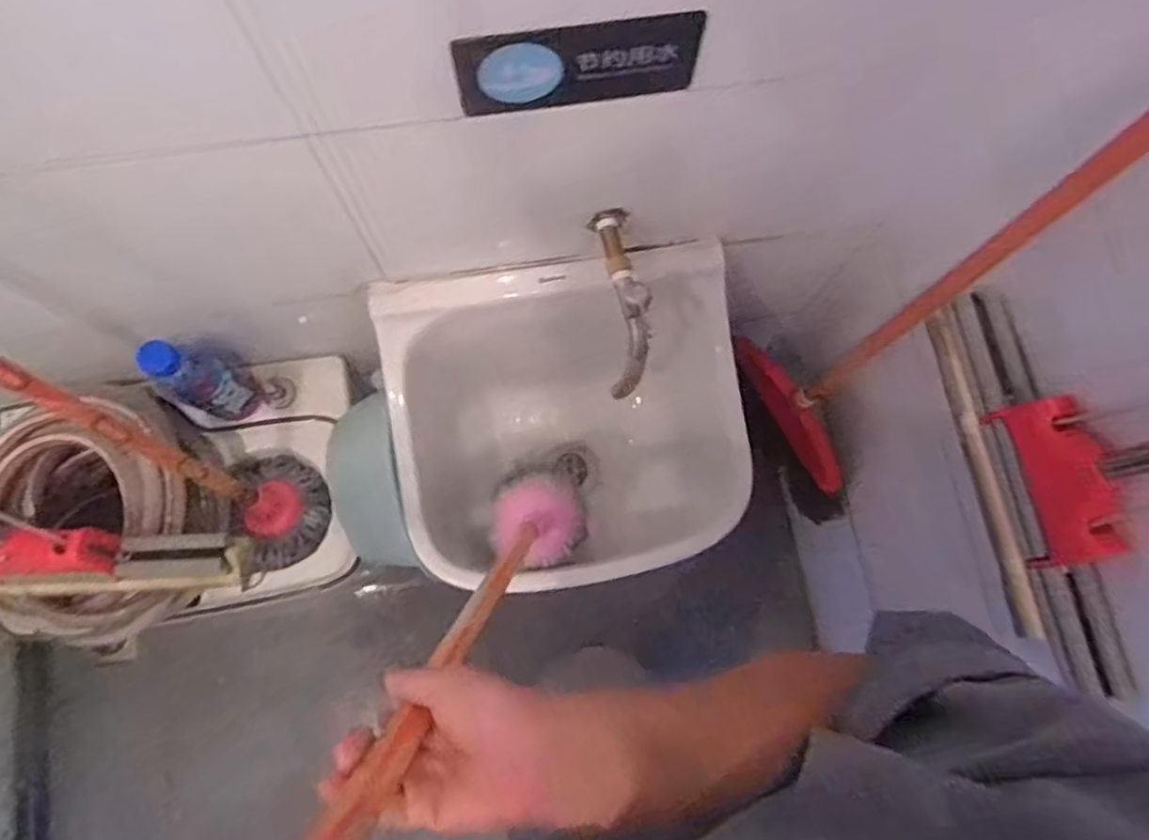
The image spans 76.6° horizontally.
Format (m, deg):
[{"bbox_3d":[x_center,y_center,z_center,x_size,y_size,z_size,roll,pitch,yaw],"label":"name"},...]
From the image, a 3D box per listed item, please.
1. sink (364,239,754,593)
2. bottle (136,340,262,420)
[{"bbox_3d":[-0.007,0.026,0.963,0.420,0.322,0.362,-8,78,-3],"label":"sink"},{"bbox_3d":[-0.456,-0.054,0.877,0.066,0.182,0.062,26,78,4],"label":"bottle"}]

